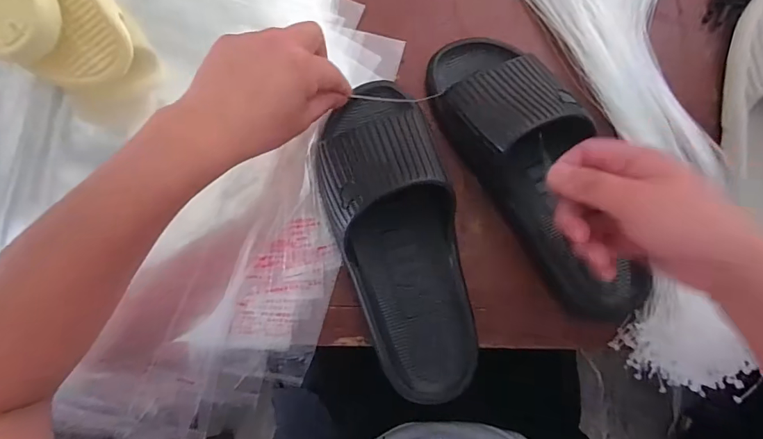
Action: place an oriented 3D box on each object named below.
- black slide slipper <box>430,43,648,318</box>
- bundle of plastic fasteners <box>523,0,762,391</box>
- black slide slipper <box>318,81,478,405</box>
[{"bbox_3d":[0.130,-0.045,0.357,0.099,0.075,0.280,-22,79,-4],"label":"black slide slipper"},{"bbox_3d":[0.246,-0.087,0.390,0.173,0.050,0.445,-6,79,-1],"label":"bundle of plastic fasteners"},{"bbox_3d":[0.011,0.010,0.365,0.103,0.061,0.272,-9,79,-2],"label":"black slide slipper"}]

